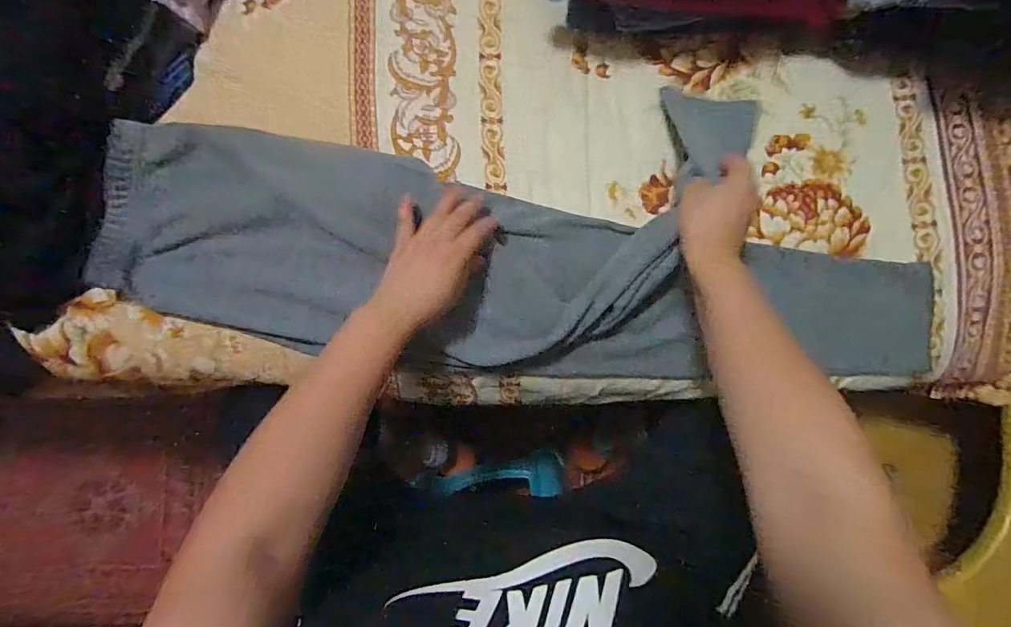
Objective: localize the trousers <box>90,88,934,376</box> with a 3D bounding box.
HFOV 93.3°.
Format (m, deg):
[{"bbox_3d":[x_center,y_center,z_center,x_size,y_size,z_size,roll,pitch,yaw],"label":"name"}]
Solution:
[{"bbox_3d":[0.023,-0.071,0.496,0.833,0.066,0.276,-1,92,-2],"label":"trousers"}]

